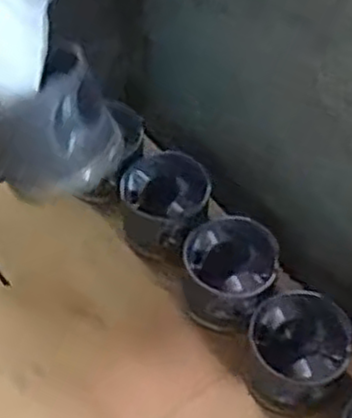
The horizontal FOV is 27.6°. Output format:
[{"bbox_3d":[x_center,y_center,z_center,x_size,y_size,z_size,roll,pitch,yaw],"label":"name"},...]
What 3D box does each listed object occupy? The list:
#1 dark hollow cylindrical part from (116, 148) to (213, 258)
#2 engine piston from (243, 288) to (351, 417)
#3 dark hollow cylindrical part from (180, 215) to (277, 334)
[{"bbox_3d":[-0.014,-0.006,0.748,0.086,0.080,0.106,5,53,2],"label":"dark hollow cylindrical part"},{"bbox_3d":[0.111,0.129,0.658,0.103,0.075,0.091,-27,58,-21],"label":"engine piston"},{"bbox_3d":[0.051,0.062,0.705,0.085,0.080,0.103,14,53,8],"label":"dark hollow cylindrical part"}]

